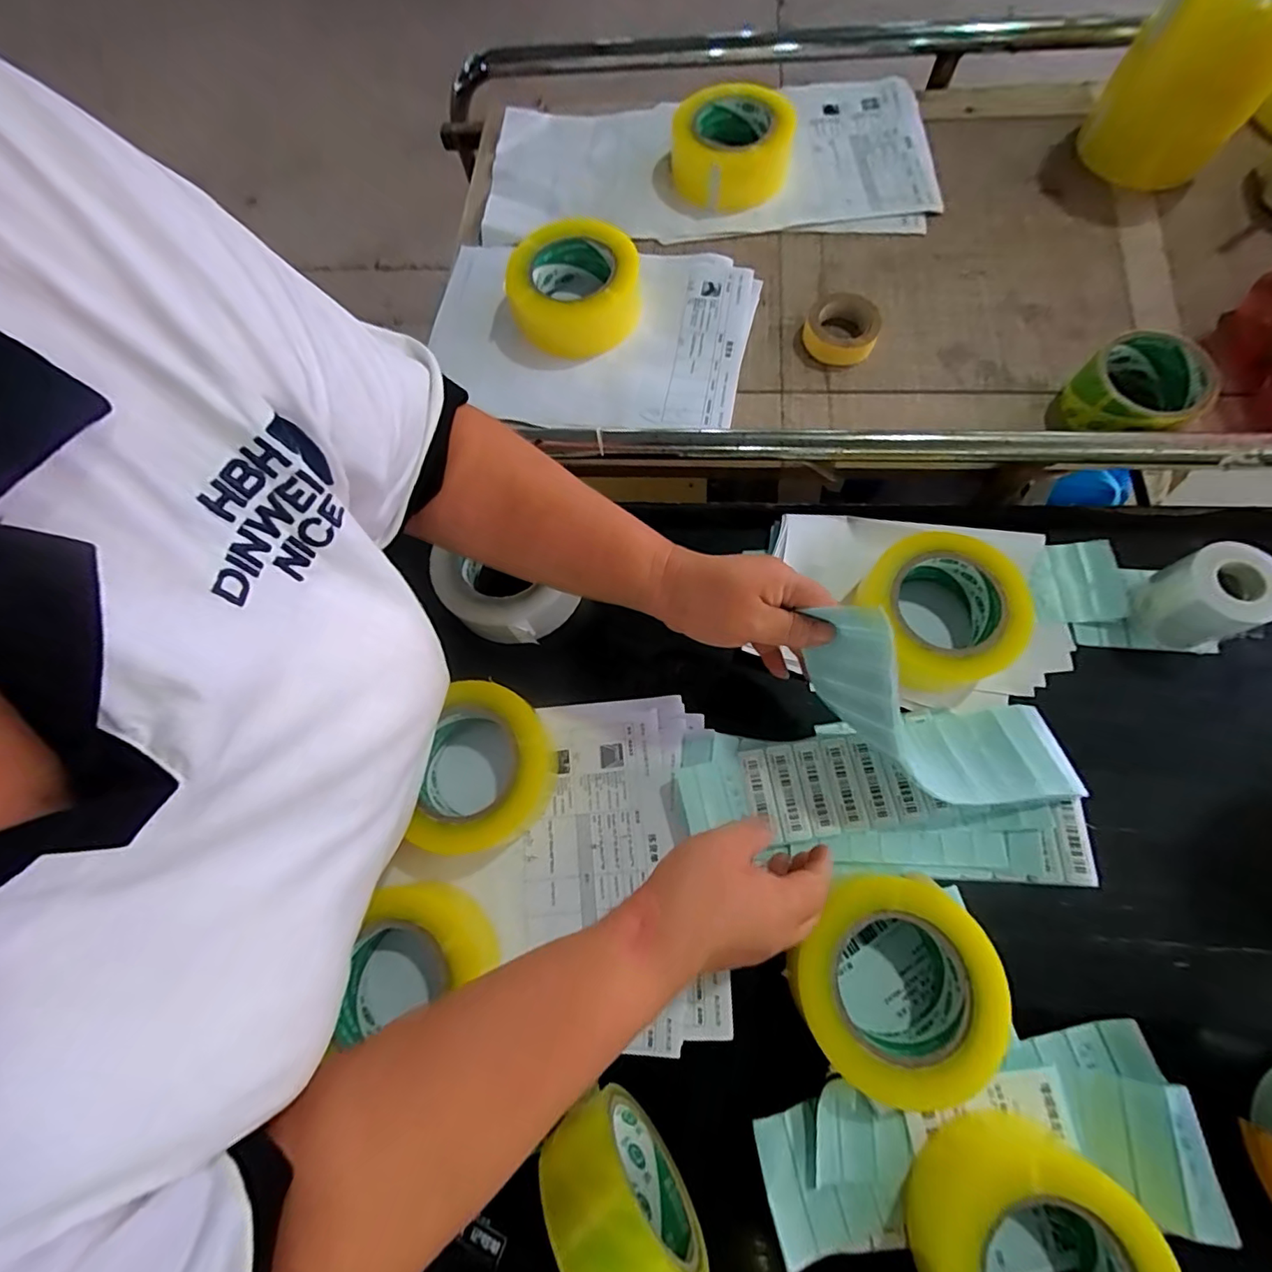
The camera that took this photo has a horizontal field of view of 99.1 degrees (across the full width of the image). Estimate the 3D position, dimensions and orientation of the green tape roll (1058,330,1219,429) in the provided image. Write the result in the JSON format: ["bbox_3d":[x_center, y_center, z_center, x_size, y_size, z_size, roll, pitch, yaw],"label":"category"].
[{"bbox_3d":[0.438,-0.211,0.483,0.106,0.049,0.094,-33,73,-7],"label":"green tape roll"}]

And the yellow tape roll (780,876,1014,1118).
[{"bbox_3d":[0.172,0.229,0.366,0.117,0.060,0.128,-1,72,4],"label":"yellow tape roll"}]

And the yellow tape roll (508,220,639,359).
[{"bbox_3d":[-0.062,-0.342,0.541,0.126,0.057,0.115,-1,72,4],"label":"yellow tape roll"}]

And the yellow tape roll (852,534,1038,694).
[{"bbox_3d":[0.255,-0.019,0.455,0.115,0.066,0.121,-1,72,4],"label":"yellow tape roll"}]

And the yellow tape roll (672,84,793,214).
[{"bbox_3d":[0.102,-0.545,0.600,0.123,0.068,0.117,-1,72,4],"label":"yellow tape roll"}]

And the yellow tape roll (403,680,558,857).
[{"bbox_3d":[-0.128,0.105,0.433,0.120,0.045,0.128,-1,71,3],"label":"yellow tape roll"}]

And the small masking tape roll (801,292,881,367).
[{"bbox_3d":[0.202,-0.302,0.536,0.069,0.023,0.071,-1,72,4],"label":"small masking tape roll"}]

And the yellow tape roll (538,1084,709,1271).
[{"bbox_3d":[-0.009,0.334,0.324,0.050,0.112,0.102,-37,73,-9],"label":"yellow tape roll"}]

